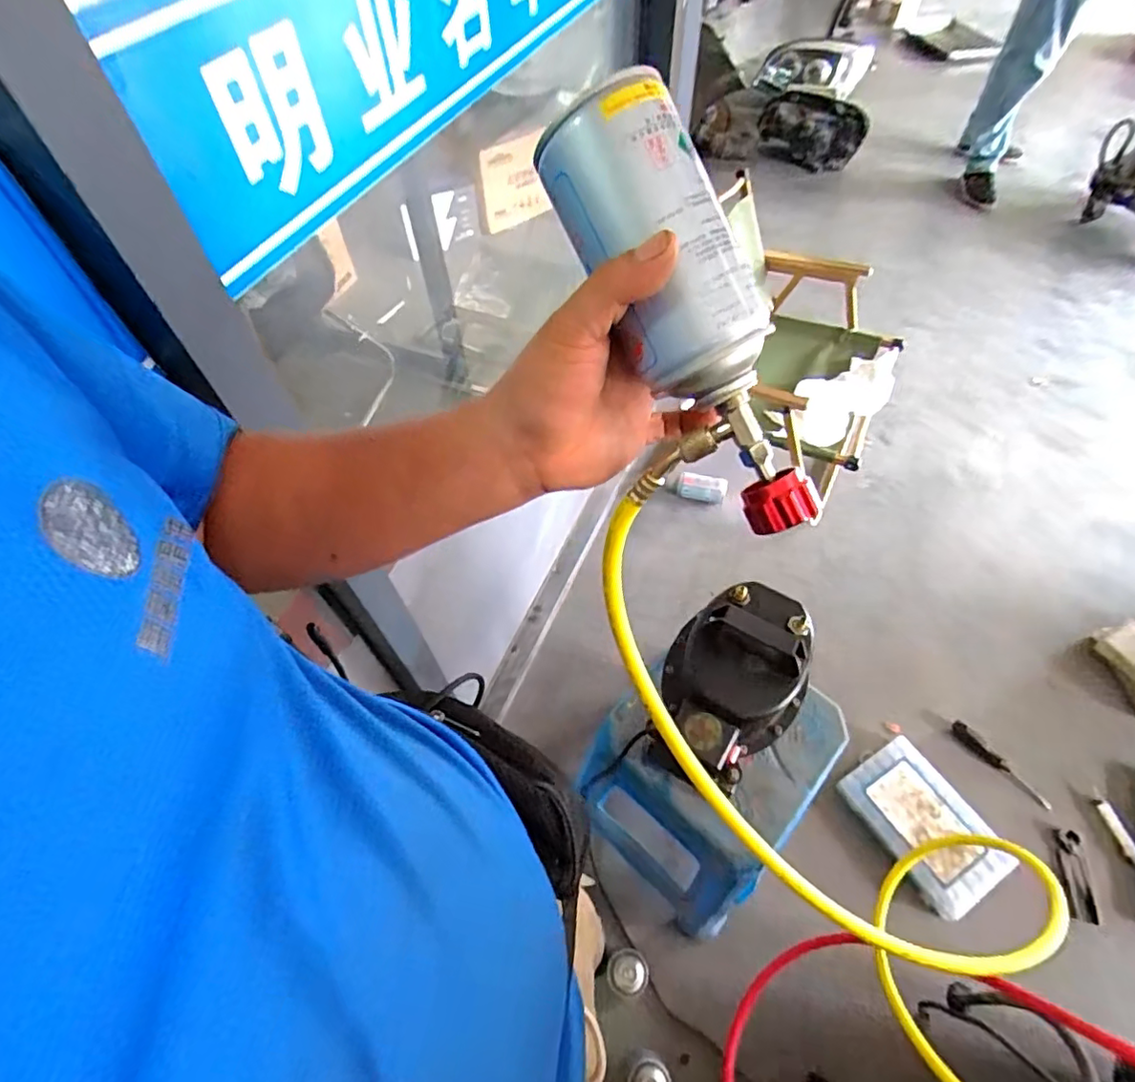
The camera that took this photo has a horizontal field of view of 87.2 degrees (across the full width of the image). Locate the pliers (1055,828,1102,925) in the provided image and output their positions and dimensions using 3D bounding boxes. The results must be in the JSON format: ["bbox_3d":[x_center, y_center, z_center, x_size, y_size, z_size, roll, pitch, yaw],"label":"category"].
[{"bbox_3d":[0.954,0.625,1.117,0.054,0.010,0.151,8,56,10],"label":"pliers"}]

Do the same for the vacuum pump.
[{"bbox_3d":[0.192,0.169,0.703,0.151,0.236,0.181,31,63,21],"label":"vacuum pump"}]

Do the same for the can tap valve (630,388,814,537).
[{"bbox_3d":[0.079,-0.036,0.293,0.085,0.054,0.035,24,60,20],"label":"can tap valve"}]

